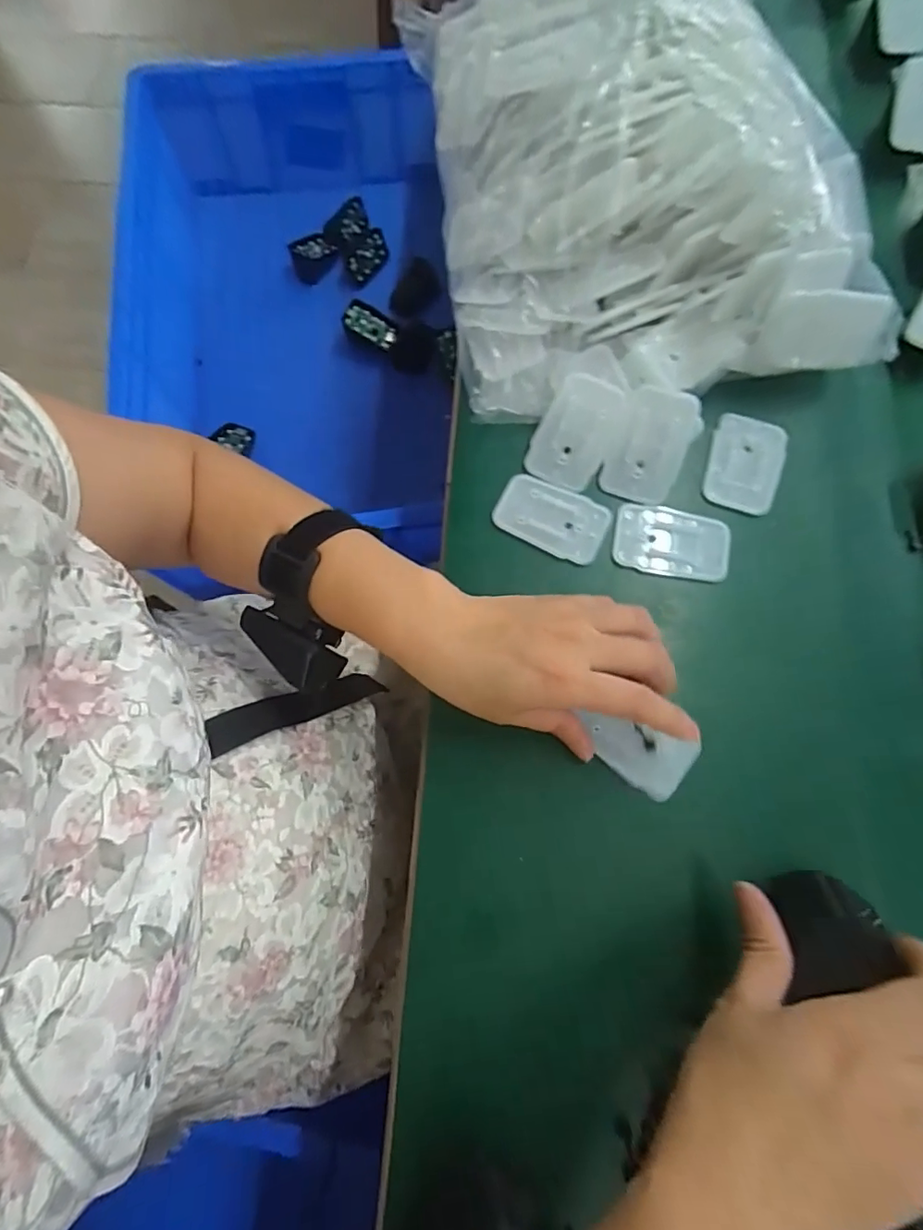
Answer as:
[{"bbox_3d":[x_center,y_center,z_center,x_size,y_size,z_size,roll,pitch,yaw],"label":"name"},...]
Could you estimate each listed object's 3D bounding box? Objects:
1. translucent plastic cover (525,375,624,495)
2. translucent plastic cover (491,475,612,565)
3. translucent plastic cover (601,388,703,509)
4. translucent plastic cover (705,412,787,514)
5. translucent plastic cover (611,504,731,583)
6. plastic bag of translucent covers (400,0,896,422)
[{"bbox_3d":[0.073,-0.116,0.340,0.046,0.005,0.067,25,104,5],"label":"translucent plastic cover"},{"bbox_3d":[0.057,-0.062,0.340,0.070,0.004,0.043,23,79,6],"label":"translucent plastic cover"},{"bbox_3d":[0.119,-0.107,0.334,0.044,0.004,0.069,19,105,5],"label":"translucent plastic cover"},{"bbox_3d":[0.186,-0.100,0.347,0.046,0.004,0.065,17,78,4],"label":"translucent plastic cover"},{"bbox_3d":[0.132,-0.045,0.333,0.070,0.004,0.044,10,78,3],"label":"translucent plastic cover"},{"bbox_3d":[0.113,-0.282,0.340,0.256,0.092,0.296,-10,77,-1],"label":"plastic bag of translucent covers"}]

